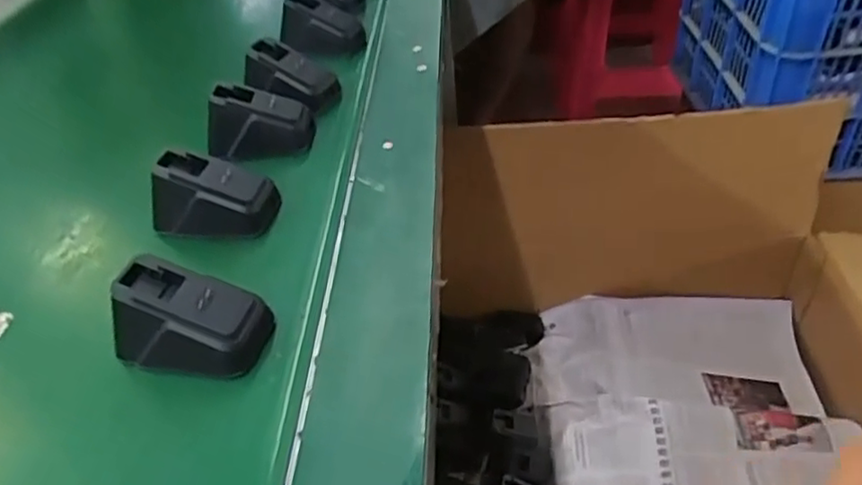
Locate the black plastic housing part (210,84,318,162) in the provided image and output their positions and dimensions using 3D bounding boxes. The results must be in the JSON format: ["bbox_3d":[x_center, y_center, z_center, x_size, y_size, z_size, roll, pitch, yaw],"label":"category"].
[{"bbox_3d":[-0.118,-0.085,0.454,0.069,0.045,0.031,-5,41,2],"label":"black plastic housing part"}]

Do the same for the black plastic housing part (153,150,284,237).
[{"bbox_3d":[-0.126,-0.029,0.383,0.070,0.036,0.037,6,43,13],"label":"black plastic housing part"}]

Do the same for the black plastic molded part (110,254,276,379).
[{"bbox_3d":[-0.112,0.034,0.305,0.065,0.038,0.037,5,43,13],"label":"black plastic molded part"}]

